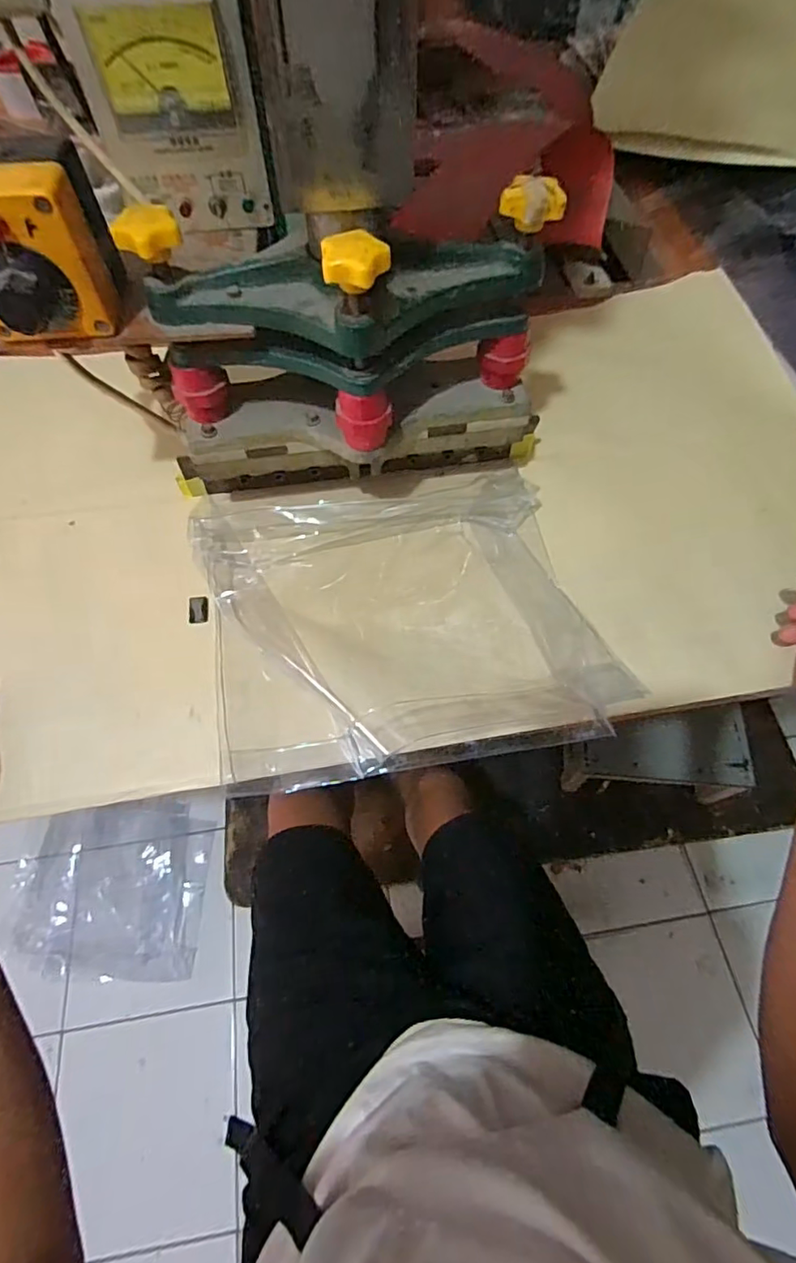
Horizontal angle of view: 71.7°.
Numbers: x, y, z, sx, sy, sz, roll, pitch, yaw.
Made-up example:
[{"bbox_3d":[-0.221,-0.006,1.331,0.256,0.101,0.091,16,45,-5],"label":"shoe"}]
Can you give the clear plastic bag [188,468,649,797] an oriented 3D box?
[{"bbox_3d":[-0.002,-0.020,0.424,0.282,0.020,0.242,-9,65,-3],"label":"clear plastic bag"}]

